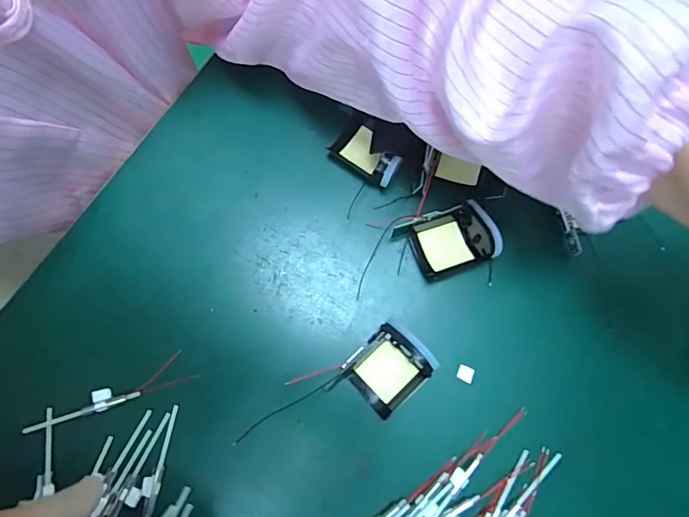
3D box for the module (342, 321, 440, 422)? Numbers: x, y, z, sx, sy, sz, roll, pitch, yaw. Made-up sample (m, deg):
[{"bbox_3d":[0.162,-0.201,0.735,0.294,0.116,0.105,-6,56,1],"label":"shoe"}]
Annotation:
[{"bbox_3d":[0.024,0.059,0.252,0.040,0.027,0.037,-43,82,-8],"label":"module"}]

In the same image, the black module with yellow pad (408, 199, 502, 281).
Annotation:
[{"bbox_3d":[0.062,-0.010,0.263,0.043,0.021,0.033,-24,79,-5],"label":"black module with yellow pad"}]

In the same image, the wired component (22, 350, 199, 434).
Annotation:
[{"bbox_3d":[-0.126,0.075,0.250,0.088,0.004,0.016,-24,79,-5],"label":"wired component"}]

